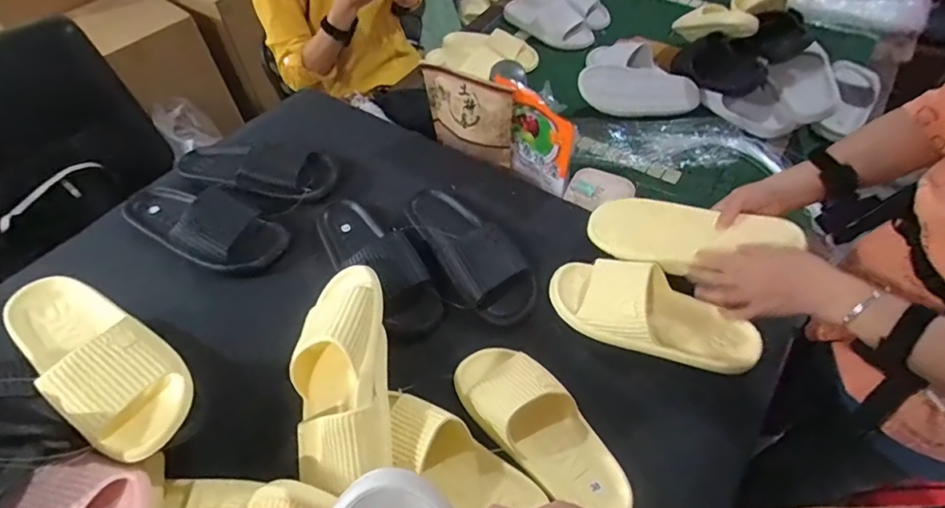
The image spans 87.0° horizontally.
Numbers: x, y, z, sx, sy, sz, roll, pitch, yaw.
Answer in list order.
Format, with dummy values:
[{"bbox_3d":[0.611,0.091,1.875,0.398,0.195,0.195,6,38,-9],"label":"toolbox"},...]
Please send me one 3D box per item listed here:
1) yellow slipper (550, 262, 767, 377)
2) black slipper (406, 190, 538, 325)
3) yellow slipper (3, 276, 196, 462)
[{"bbox_3d":[0.229,0.072,0.643,0.255,0.061,0.100,19,55,16],"label":"yellow slipper"},{"bbox_3d":[-0.008,-0.013,0.727,0.106,0.069,0.246,-31,57,-20],"label":"black slipper"},{"bbox_3d":[-0.380,0.100,0.504,0.230,0.060,0.097,33,60,24],"label":"yellow slipper"}]

